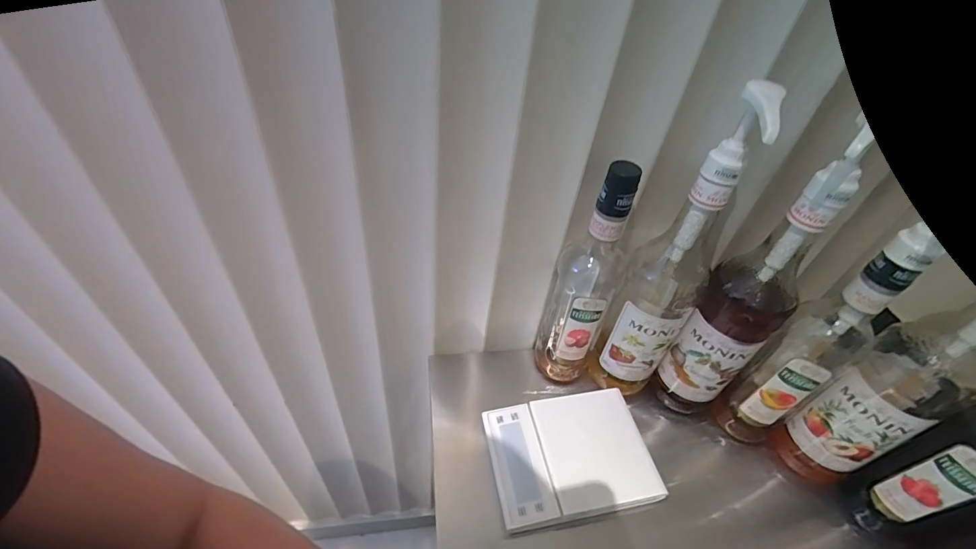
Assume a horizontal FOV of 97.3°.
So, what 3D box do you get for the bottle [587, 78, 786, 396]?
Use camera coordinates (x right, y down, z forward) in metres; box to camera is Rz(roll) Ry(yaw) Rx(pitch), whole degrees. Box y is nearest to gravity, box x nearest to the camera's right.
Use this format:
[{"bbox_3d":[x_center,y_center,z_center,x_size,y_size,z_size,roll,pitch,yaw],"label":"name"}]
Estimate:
[{"bbox_3d":[0.190,0.002,0.453,0.082,0.379,0.065,37,51,26],"label":"bottle"}]

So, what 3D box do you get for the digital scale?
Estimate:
[{"bbox_3d":[0.093,0.202,0.491,0.176,0.023,0.132,-5,46,-13],"label":"digital scale"}]

